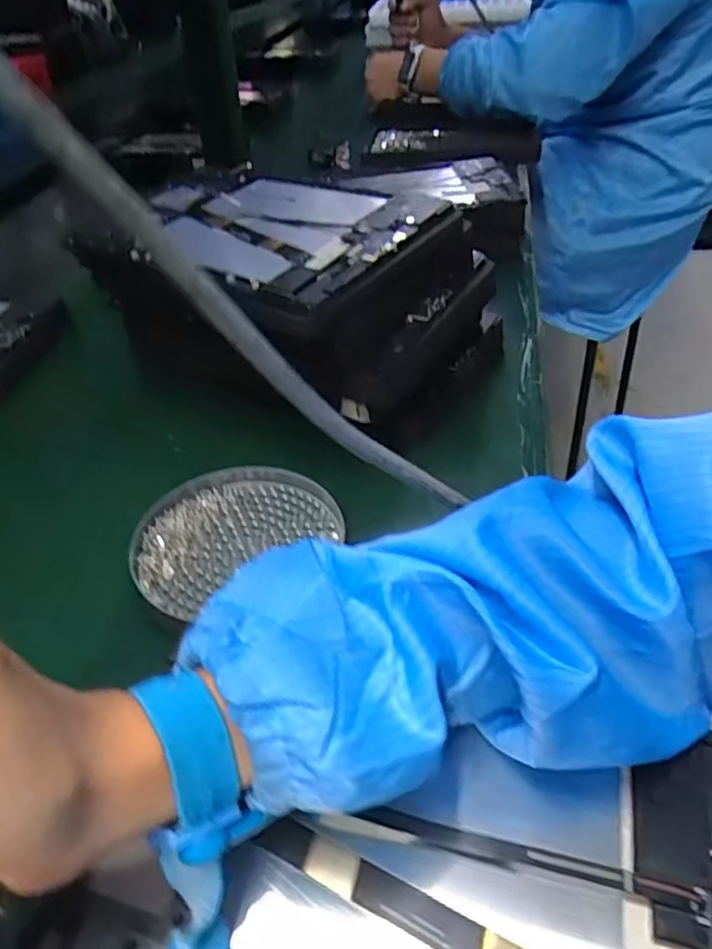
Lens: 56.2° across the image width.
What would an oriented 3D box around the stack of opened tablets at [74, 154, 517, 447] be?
[{"bbox_3d":[-0.040,-0.140,0.487,0.262,0.113,0.197,26,48,31],"label":"stack of opened tablets"}]

